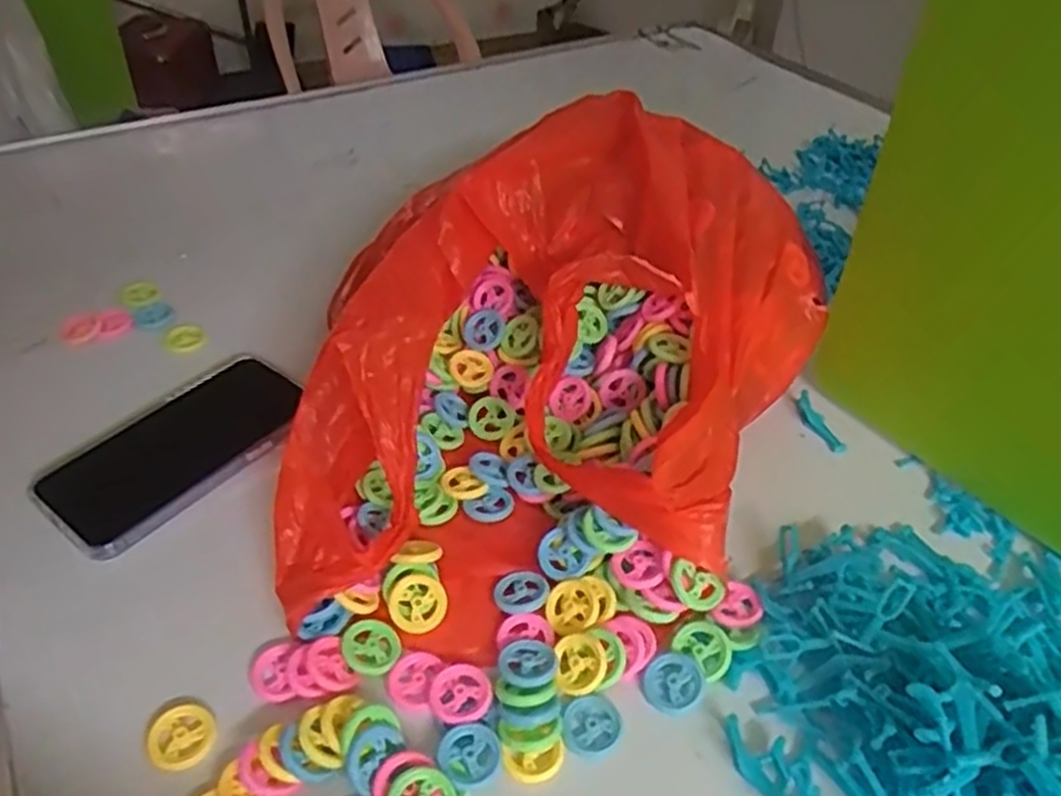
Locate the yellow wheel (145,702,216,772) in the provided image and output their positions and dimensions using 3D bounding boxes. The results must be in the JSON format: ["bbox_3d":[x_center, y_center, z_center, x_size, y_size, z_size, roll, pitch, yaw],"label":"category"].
[{"bbox_3d":[-0.160,0.155,0.363,0.028,0.005,0.028,2,41,-2],"label":"yellow wheel"}]

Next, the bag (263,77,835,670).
[{"bbox_3d":[0.030,-0.026,0.475,0.236,0.128,0.382,20,43,18],"label":"bag"}]

